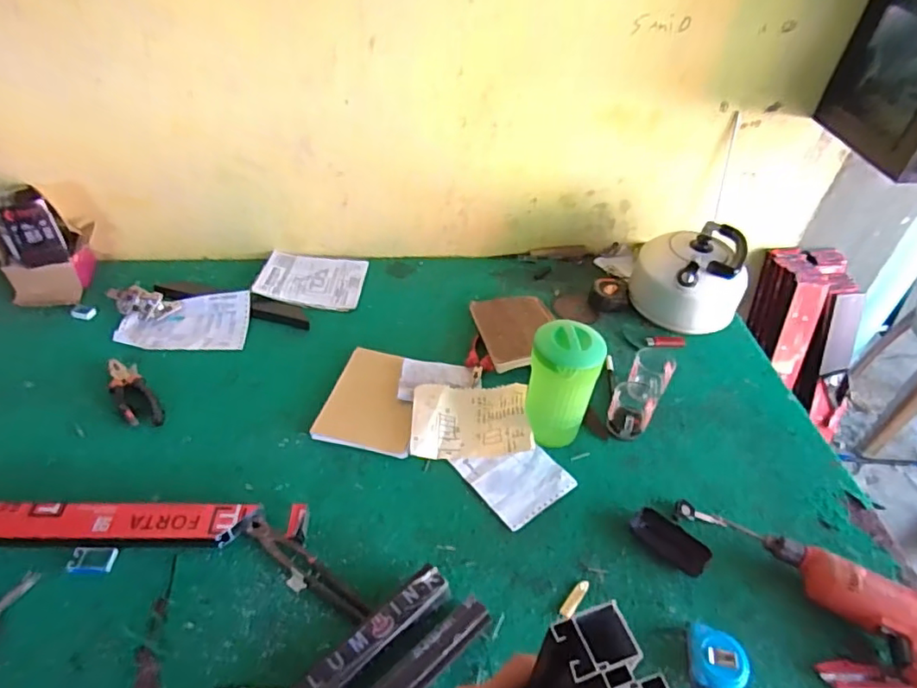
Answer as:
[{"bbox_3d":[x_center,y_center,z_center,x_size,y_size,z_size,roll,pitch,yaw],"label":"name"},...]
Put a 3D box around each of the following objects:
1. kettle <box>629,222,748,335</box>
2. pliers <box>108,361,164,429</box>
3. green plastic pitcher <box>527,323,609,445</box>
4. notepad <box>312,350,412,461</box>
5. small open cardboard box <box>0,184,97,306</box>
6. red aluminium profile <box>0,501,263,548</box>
[{"bbox_3d":[0.473,-0.133,1.171,0.195,0.162,0.184,-5,44,-10],"label":"kettle"},{"bbox_3d":[-0.551,0.082,0.958,0.053,0.014,0.179,-29,53,-30],"label":"pliers"},{"bbox_3d":[0.162,0.072,0.912,0.104,0.201,0.101,2,44,-2],"label":"green plastic pitcher"},{"bbox_3d":[-0.141,0.096,0.979,0.157,0.008,0.197,12,49,8],"label":"notepad"},{"bbox_3d":[-0.809,-0.192,1.101,0.133,0.178,0.154,0,44,-4],"label":"small open cardboard box"},{"bbox_3d":[-0.653,0.237,0.769,0.733,0.043,0.065,1,44,-3],"label":"red aluminium profile"}]

